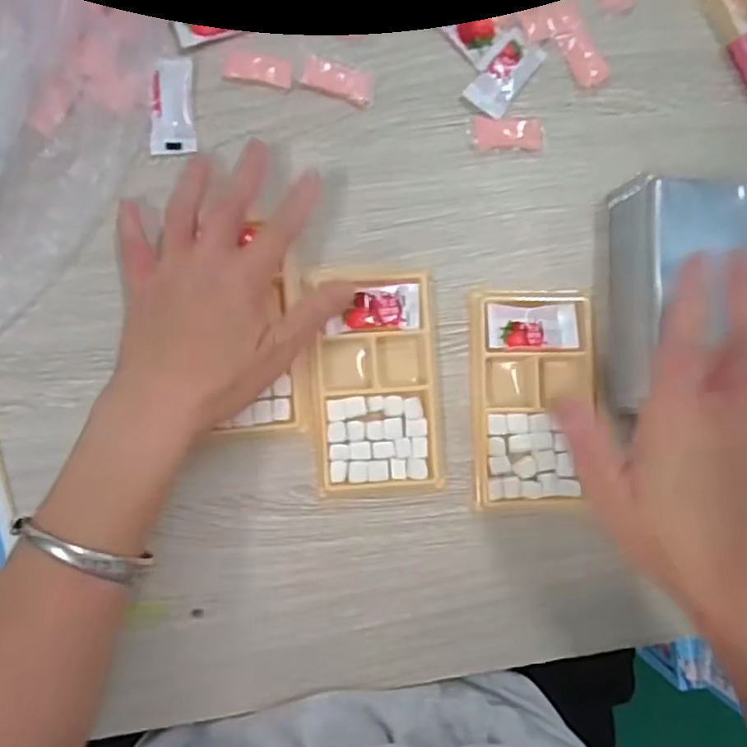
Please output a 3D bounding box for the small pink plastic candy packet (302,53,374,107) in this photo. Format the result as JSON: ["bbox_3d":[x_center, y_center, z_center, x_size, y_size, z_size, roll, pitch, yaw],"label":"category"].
[{"bbox_3d":[-0.022,-0.180,0.404,0.043,0.004,0.021,16,88,-3],"label":"small pink plastic candy packet"}]

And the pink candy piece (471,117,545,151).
[{"bbox_3d":[0.084,-0.151,0.413,0.047,0.004,0.020,1,89,-4],"label":"pink candy piece"}]

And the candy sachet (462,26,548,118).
[{"bbox_3d":[0.083,-0.188,0.411,0.026,0.006,0.053,38,87,-2],"label":"candy sachet"}]

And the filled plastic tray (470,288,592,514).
[{"bbox_3d":[0.099,0.015,0.405,0.075,0.013,0.129,-1,87,-4],"label":"filled plastic tray"}]

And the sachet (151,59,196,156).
[{"bbox_3d":[-0.122,-0.162,0.398,0.026,0.005,0.057,-3,89,-4],"label":"sachet"}]

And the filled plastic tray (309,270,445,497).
[{"bbox_3d":[0.003,0.005,0.400,0.074,0.017,0.131,-3,87,-4],"label":"filled plastic tray"}]

